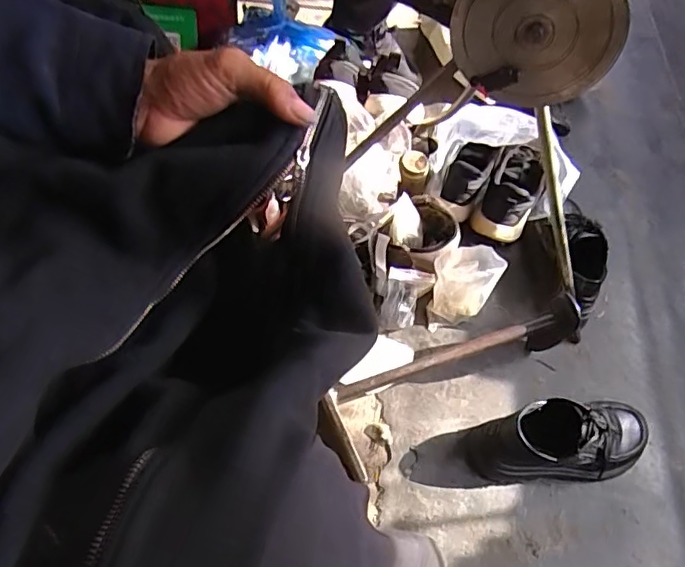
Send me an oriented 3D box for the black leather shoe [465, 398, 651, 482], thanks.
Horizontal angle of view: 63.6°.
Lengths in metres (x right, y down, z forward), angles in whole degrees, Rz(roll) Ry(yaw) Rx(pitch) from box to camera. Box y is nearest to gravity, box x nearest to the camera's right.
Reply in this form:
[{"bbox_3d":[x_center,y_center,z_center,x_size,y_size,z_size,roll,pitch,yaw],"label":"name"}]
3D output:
[{"bbox_3d":[0.290,0.203,0.719,0.237,0.100,0.096,-7,61,-9],"label":"black leather shoe"}]

